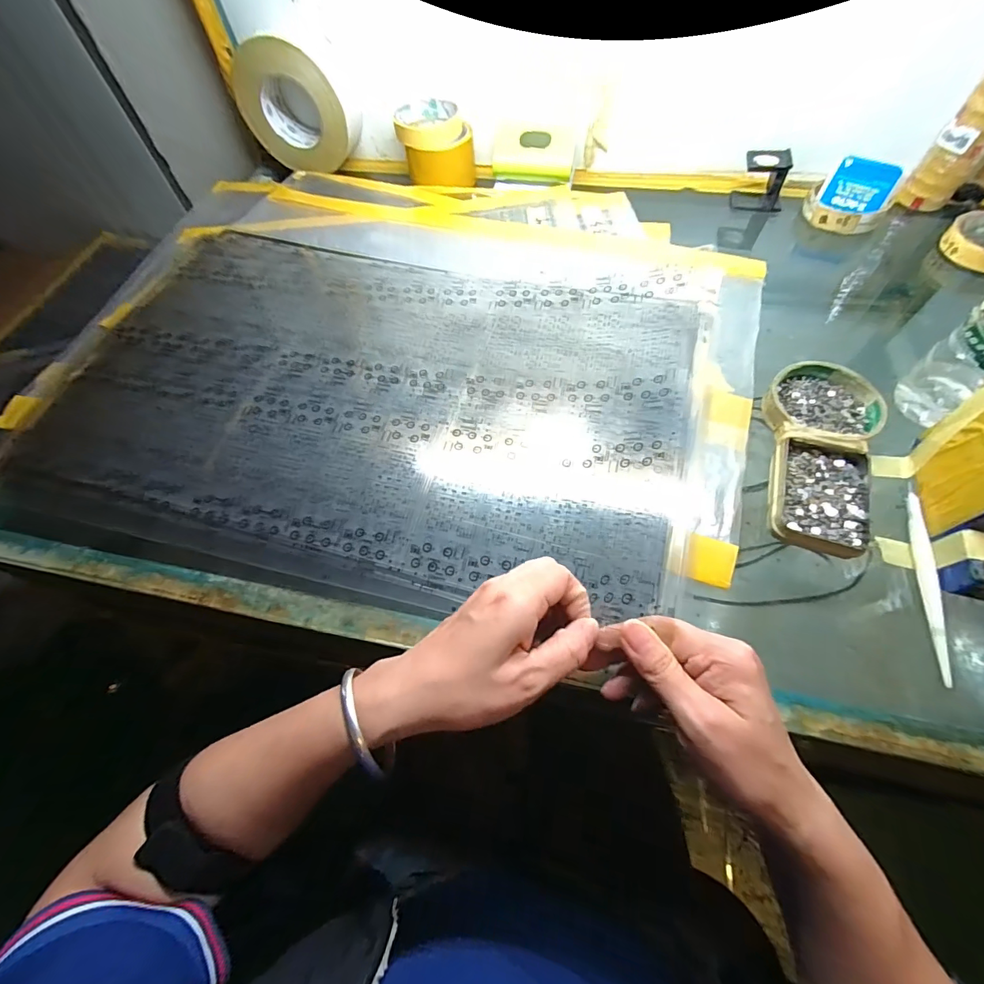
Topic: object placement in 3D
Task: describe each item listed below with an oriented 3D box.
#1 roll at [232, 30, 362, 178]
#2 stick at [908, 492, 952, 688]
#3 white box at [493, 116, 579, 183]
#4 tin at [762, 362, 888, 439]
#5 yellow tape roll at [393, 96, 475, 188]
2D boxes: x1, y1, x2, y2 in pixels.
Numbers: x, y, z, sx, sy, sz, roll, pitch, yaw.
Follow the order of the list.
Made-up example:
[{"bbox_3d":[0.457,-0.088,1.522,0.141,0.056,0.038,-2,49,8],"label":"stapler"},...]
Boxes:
[{"bbox_3d":[-0.249,-0.496,0.561,0.137,0.131,0.067,6,60,6],"label":"roll"},{"bbox_3d":[0.294,0.059,0.293,0.009,0.010,0.133,14,61,13],"label":"stick"},{"bbox_3d":[0.054,-0.430,0.545,0.100,0.057,0.070,9,60,8],"label":"white box"},{"bbox_3d":[0.271,-0.072,0.357,0.079,0.017,0.081,-2,58,4],"label":"tin"},{"bbox_3d":[-0.071,-0.450,0.559,0.093,0.059,0.081,-5,59,0],"label":"yellow tape roll"}]

